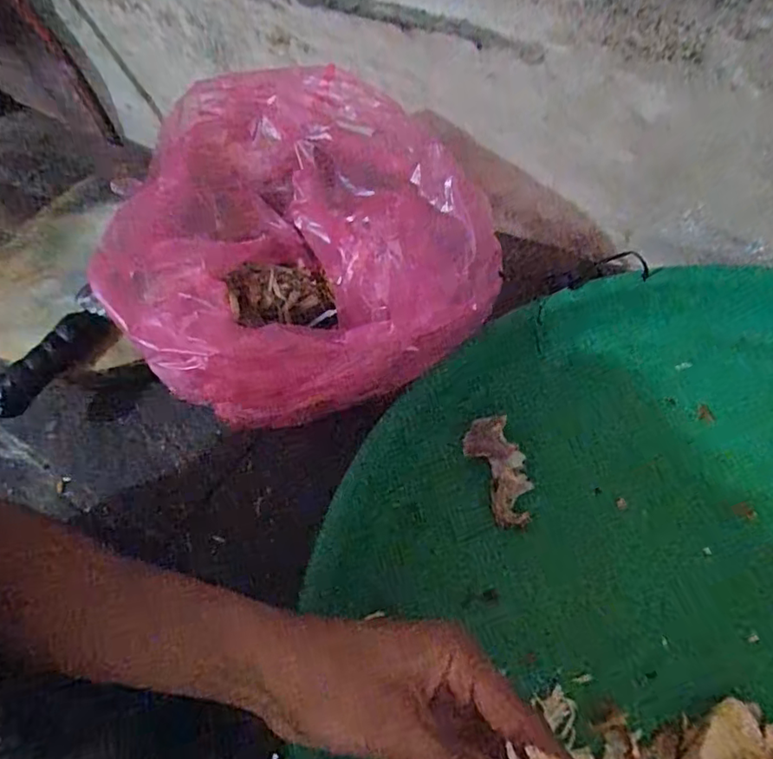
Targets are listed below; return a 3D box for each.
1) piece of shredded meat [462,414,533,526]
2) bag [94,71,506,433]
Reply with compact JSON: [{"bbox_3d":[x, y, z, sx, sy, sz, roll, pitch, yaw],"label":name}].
[{"bbox_3d":[0.081,0.065,0.410,0.038,0.005,0.077,-14,73,-5],"label":"piece of shredded meat"},{"bbox_3d":[-0.057,-0.115,0.459,0.259,0.109,0.278,-7,57,-1],"label":"bag"}]

